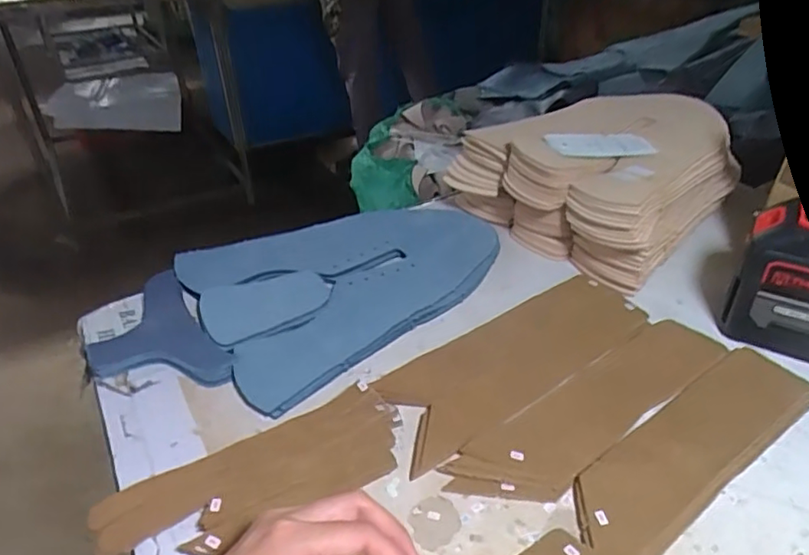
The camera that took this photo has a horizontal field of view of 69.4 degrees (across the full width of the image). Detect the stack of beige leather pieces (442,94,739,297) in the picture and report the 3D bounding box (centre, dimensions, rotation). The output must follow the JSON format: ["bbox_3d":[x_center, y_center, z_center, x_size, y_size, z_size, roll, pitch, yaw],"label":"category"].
[{"bbox_3d":[0.210,-0.116,0.621,0.231,0.090,0.211,-31,46,-34],"label":"stack of beige leather pieces"}]

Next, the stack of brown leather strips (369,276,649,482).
[{"bbox_3d":[0.091,0.061,0.461,0.241,0.005,0.089,-23,42,-27],"label":"stack of brown leather strips"}]

